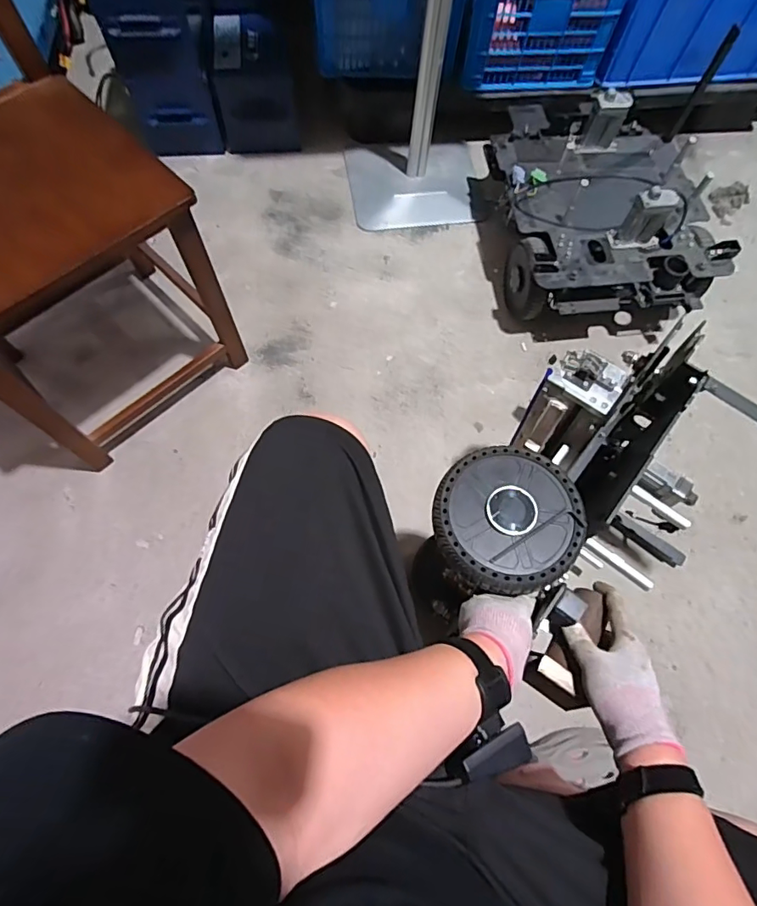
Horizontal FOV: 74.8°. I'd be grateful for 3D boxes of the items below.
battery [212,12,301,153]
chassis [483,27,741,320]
[{"bbox_3d":[-0.316,-0.964,1.288,0.194,0.188,0.262,-6,70,-4],"label":"battery"},{"bbox_3d":[0.480,-0.561,1.088,0.416,0.284,0.564,-5,69,-5],"label":"chassis"}]

